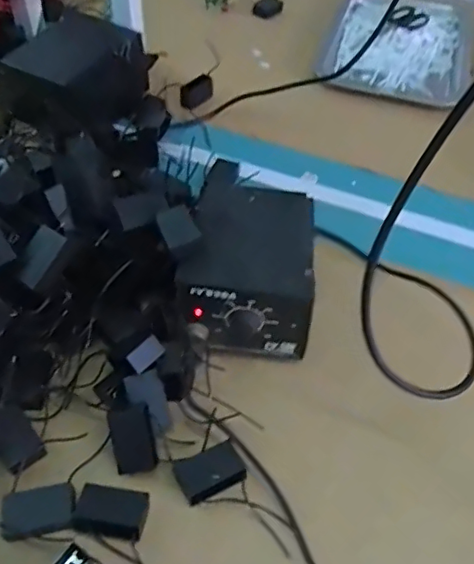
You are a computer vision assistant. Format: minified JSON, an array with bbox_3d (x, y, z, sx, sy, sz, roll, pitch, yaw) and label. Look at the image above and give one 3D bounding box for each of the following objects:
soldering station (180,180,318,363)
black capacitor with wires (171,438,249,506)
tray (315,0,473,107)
[{"bbox_3d":[0.015,-0.009,0.511,0.120,0.090,0.137,5,50,1],"label":"soldering station"},{"bbox_3d":[-0.020,0.144,0.428,0.048,0.015,0.034,-20,54,-18],"label":"black capacitor with wires"},{"bbox_3d":[0.252,-0.378,0.863,0.205,0.030,0.311,14,53,9],"label":"tray"}]

